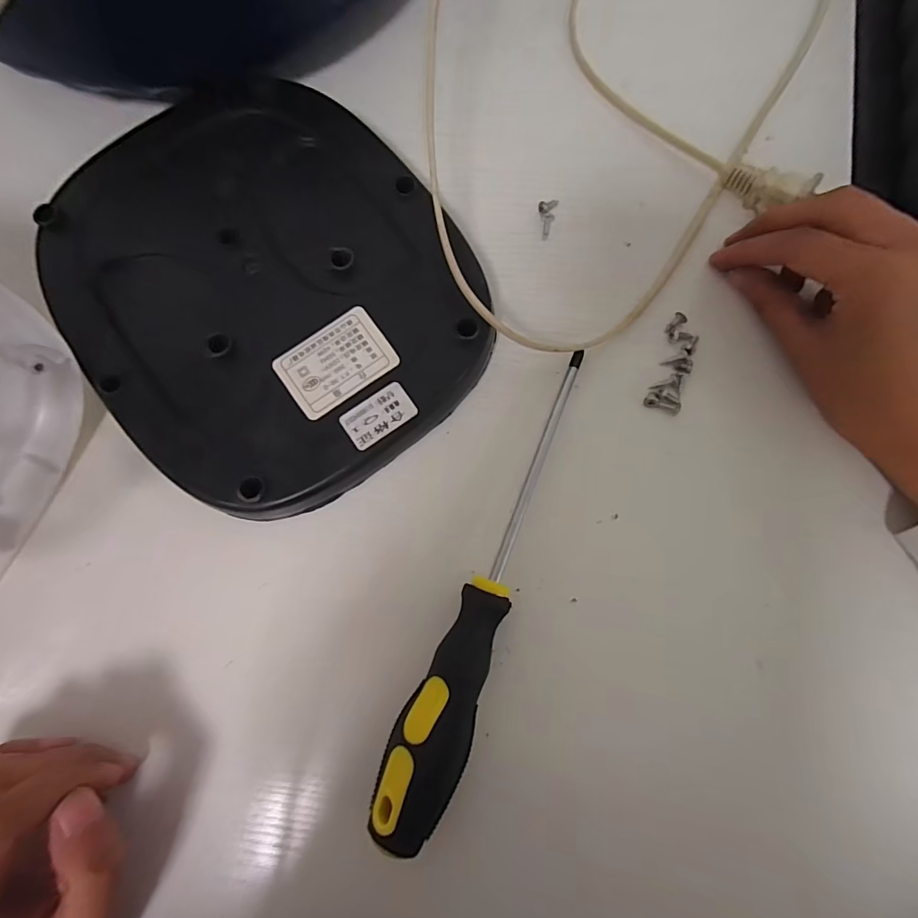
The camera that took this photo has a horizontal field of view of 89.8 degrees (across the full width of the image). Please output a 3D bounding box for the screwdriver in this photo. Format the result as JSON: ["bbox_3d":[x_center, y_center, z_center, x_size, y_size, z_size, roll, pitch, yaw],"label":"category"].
[{"bbox_3d":[0.014,0.048,0.205,0.030,0.030,0.216,20,77,2],"label":"screwdriver"}]

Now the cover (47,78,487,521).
[{"bbox_3d":[-0.098,-0.091,0.224,0.172,0.025,0.222,-37,81,-7],"label":"cover"}]

